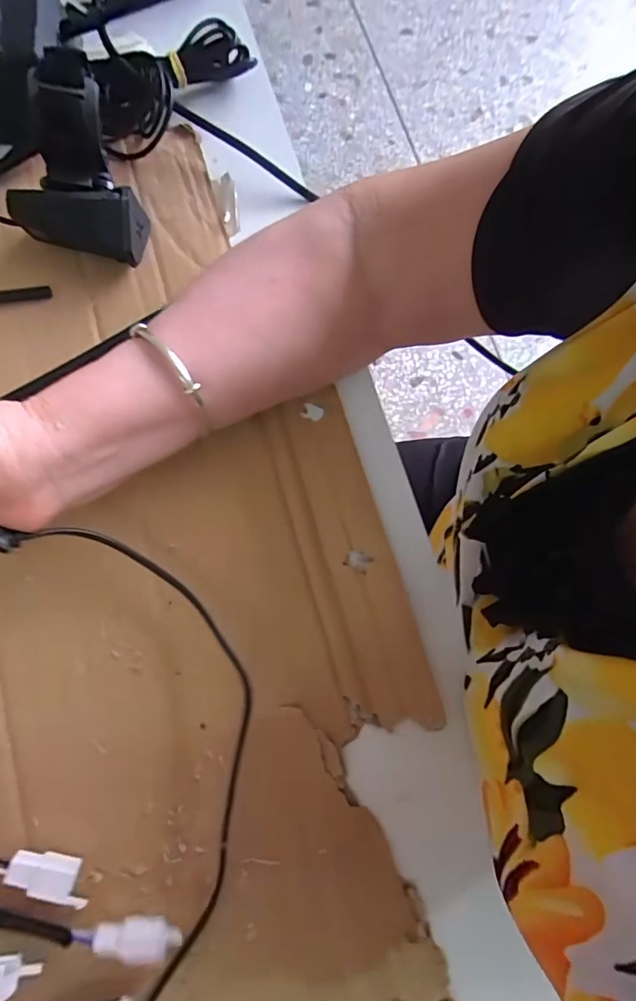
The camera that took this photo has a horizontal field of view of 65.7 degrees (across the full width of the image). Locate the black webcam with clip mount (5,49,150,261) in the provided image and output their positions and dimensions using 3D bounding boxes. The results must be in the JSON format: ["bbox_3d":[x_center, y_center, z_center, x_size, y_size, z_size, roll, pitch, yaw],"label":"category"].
[{"bbox_3d":[-0.137,-0.191,0.285,0.077,0.075,0.066,18,78,3],"label":"black webcam with clip mount"}]

